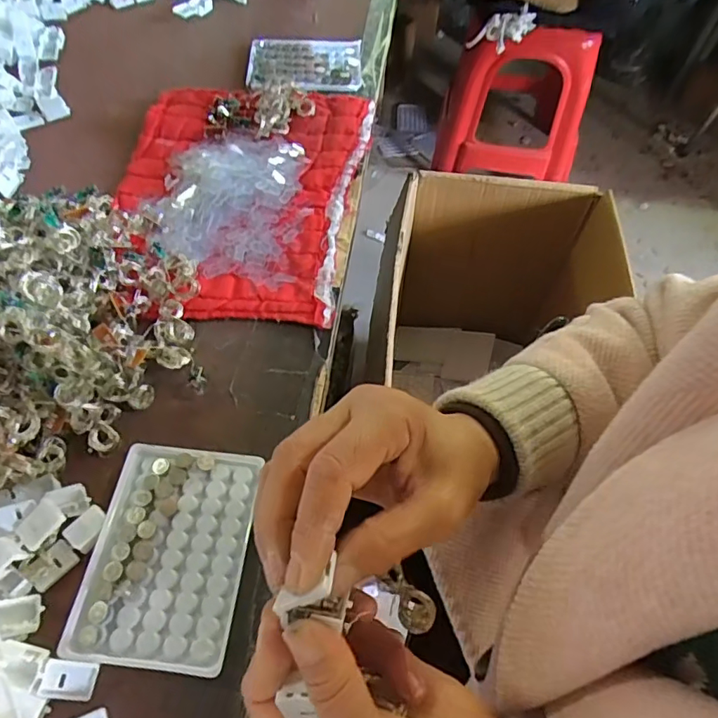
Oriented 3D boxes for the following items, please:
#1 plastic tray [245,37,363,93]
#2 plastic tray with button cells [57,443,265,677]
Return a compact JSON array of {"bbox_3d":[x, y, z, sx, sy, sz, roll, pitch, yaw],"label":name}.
[{"bbox_3d":[-0.063,-0.347,0.615,0.131,0.014,0.106,-1,59,-3],"label":"plastic tray"},{"bbox_3d":[-0.119,0.119,0.330,0.092,0.013,0.128,6,59,1],"label":"plastic tray with button cells"}]

